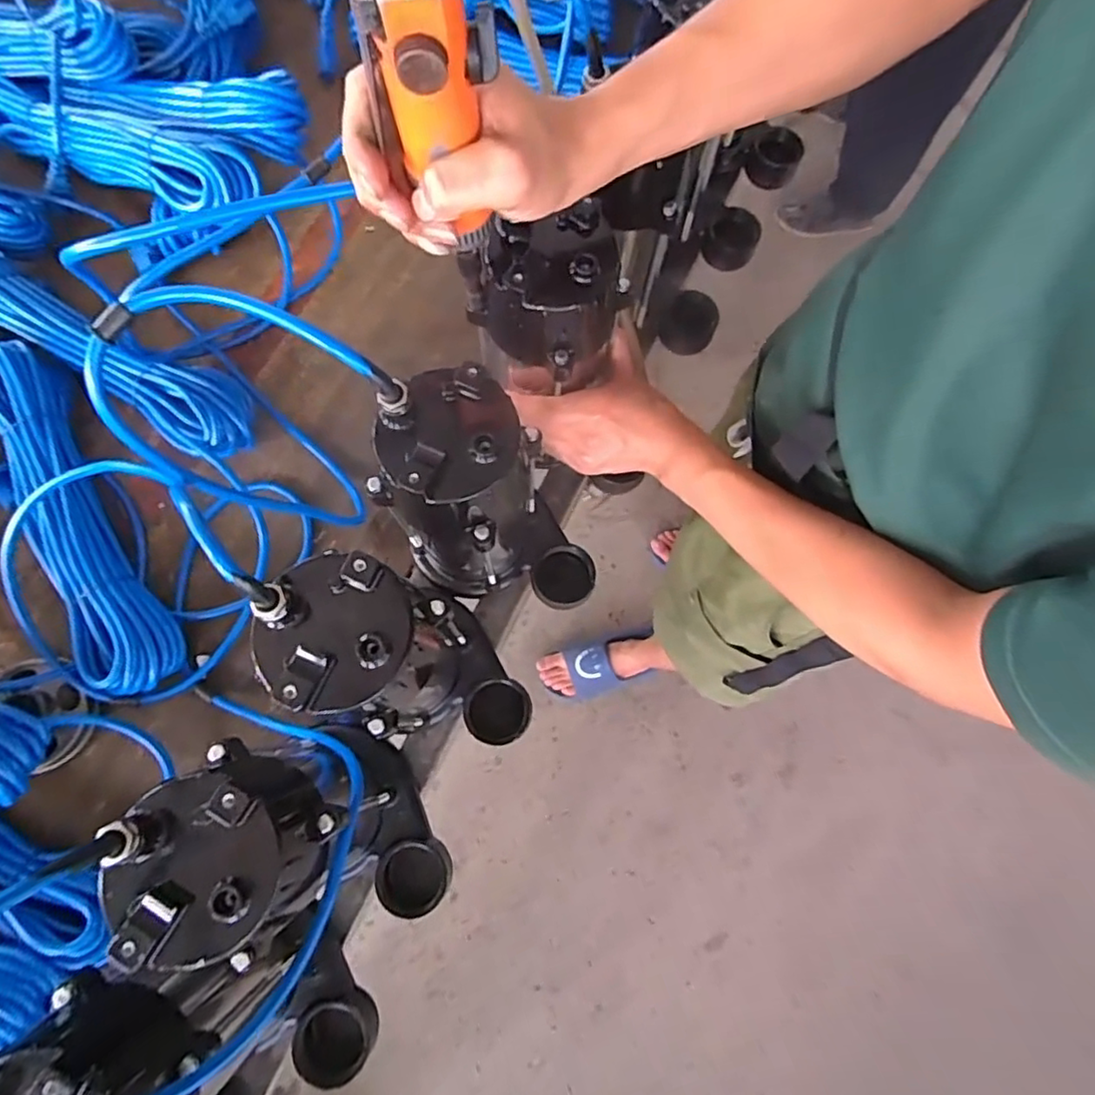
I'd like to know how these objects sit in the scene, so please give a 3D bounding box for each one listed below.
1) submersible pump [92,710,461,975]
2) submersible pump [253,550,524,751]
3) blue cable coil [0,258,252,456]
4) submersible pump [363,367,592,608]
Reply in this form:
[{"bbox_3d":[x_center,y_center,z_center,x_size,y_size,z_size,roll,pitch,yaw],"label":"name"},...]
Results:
[{"bbox_3d":[-0.141,0.195,0.392,0.149,0.229,0.095,27,76,5],"label":"submersible pump"},{"bbox_3d":[-0.086,0.080,0.418,0.098,0.225,0.150,-42,81,-12],"label":"submersible pump"},{"bbox_3d":[-0.431,-0.190,0.577,0.359,0.053,0.073,30,76,5],"label":"blue cable coil"},{"bbox_3d":[-0.030,-0.020,0.449,0.142,0.236,0.101,32,76,6],"label":"submersible pump"}]

